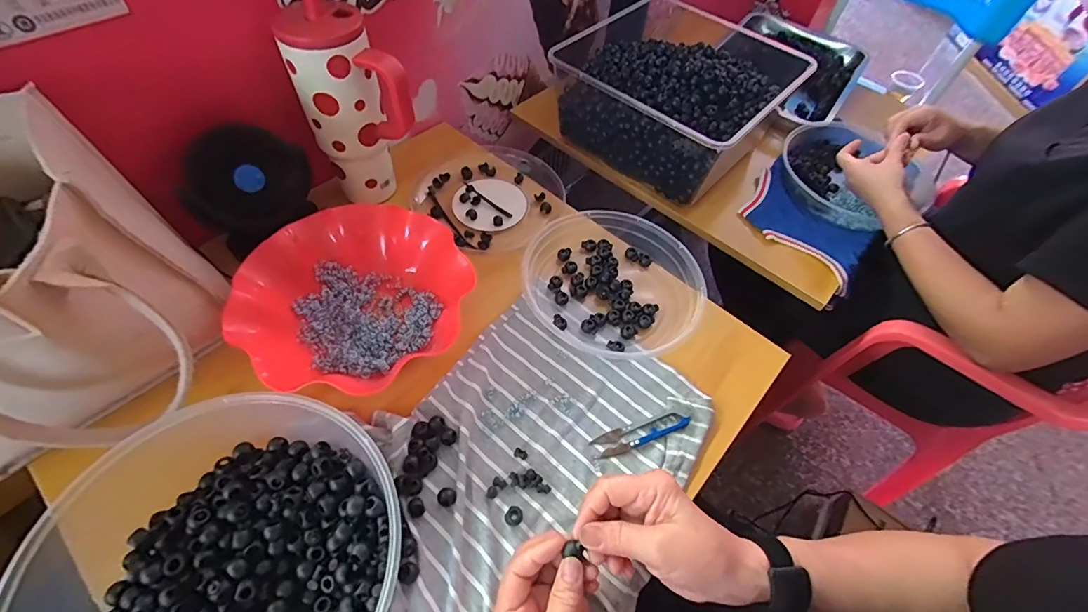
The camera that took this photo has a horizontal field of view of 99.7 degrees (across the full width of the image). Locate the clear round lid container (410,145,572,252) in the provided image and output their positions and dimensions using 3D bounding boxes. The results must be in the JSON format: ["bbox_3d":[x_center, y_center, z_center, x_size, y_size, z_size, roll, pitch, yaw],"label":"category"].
[{"bbox_3d":[-0.074,-0.151,0.625,0.176,0.025,0.178,2,55,-4],"label":"clear round lid container"}]

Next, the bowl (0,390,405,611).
[{"bbox_3d":[-0.214,0.187,0.323,0.228,0.096,0.223,-16,58,-15],"label":"bowl"}]

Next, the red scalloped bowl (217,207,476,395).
[{"bbox_3d":[-0.199,-0.012,0.484,0.217,0.059,0.193,-34,65,-25],"label":"red scalloped bowl"}]

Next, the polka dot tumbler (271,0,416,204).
[{"bbox_3d":[-0.214,-0.220,0.523,0.098,0.214,0.113,-25,61,-20],"label":"polka dot tumbler"}]

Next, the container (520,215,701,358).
[{"bbox_3d":[0.081,-0.032,0.532,0.180,0.044,0.190,2,55,-4],"label":"container"}]

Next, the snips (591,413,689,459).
[{"bbox_3d":[0.095,0.123,0.449,0.097,0.011,0.023,-16,58,-15],"label":"snips"}]

